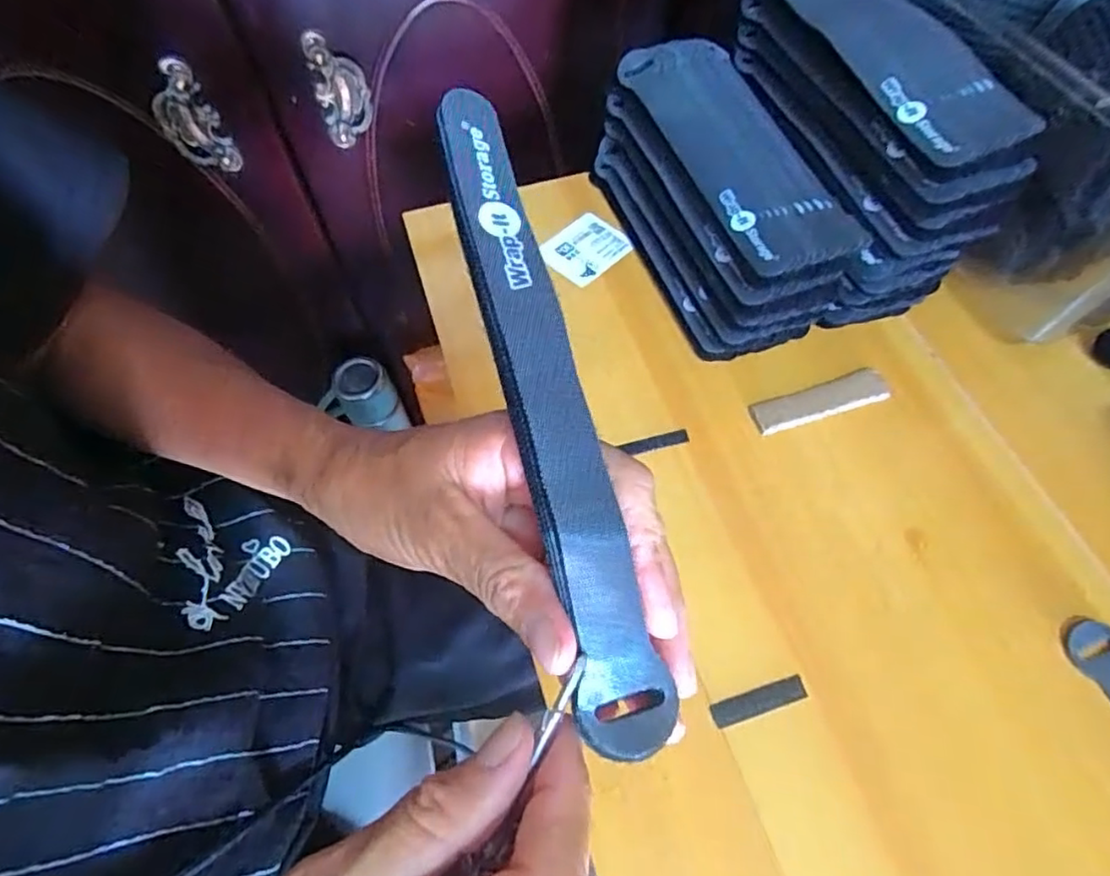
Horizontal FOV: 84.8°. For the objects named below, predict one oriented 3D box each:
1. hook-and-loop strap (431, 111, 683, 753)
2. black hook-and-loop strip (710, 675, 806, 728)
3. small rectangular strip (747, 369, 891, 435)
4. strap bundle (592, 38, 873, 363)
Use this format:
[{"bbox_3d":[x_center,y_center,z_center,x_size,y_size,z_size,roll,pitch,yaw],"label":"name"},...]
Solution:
[{"bbox_3d":[-0.003,-0.009,0.175,0.025,0.008,0.195,-15,83,-7],"label":"hook-and-loop strap"},{"bbox_3d":[0.098,0.126,0.290,0.047,0.004,0.011,-15,62,-7],"label":"black hook-and-loop strip"},{"bbox_3d":[0.165,-0.023,0.375,0.091,0.008,0.021,-18,62,-9],"label":"small rectangular strip"},{"bbox_3d":[0.105,-0.158,0.400,0.090,0.083,0.203,-17,62,-9],"label":"strap bundle"}]

